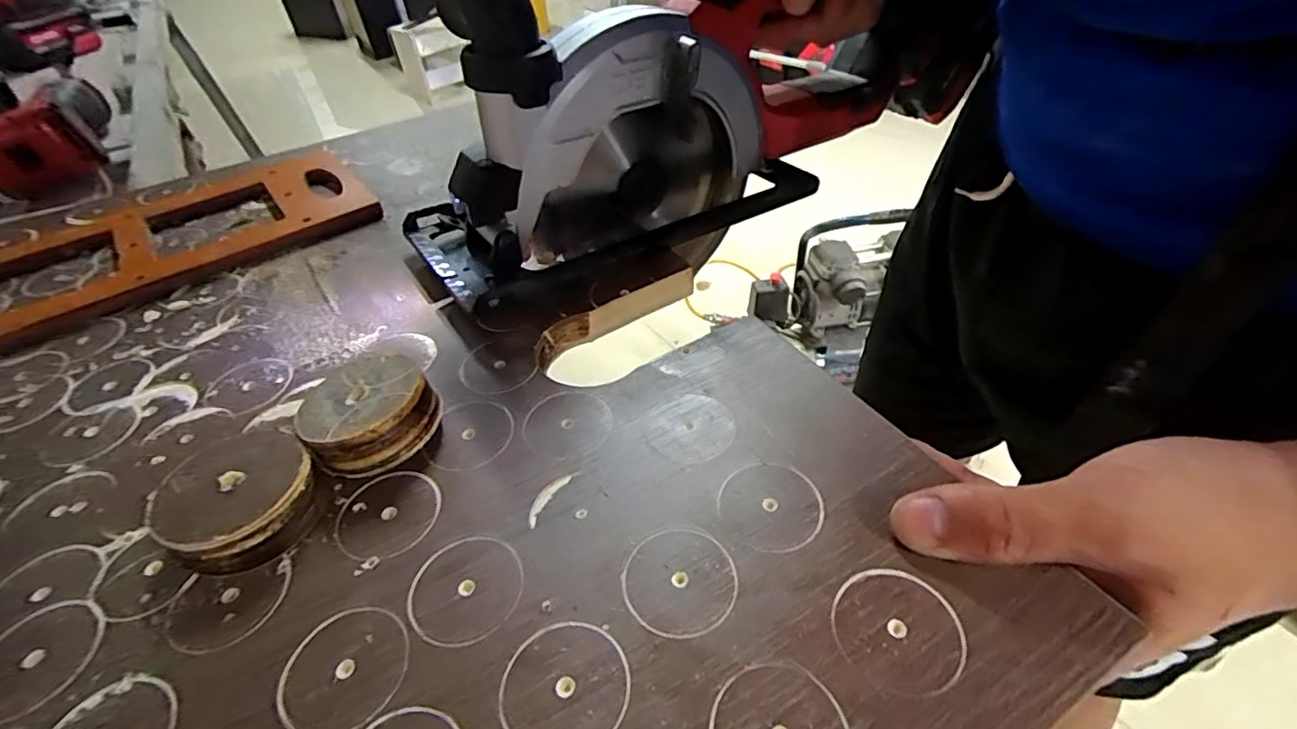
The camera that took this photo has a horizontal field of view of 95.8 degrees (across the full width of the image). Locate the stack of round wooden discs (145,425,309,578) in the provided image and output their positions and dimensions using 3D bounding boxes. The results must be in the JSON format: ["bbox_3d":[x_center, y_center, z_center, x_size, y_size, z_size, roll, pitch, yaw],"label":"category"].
[{"bbox_3d":[-0.138,0.044,0.198,0.047,0.018,0.044,26,52,29],"label":"stack of round wooden discs"}]

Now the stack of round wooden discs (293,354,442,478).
[{"bbox_3d":[-0.105,0.017,0.219,0.045,0.018,0.046,-34,50,-26],"label":"stack of round wooden discs"}]

